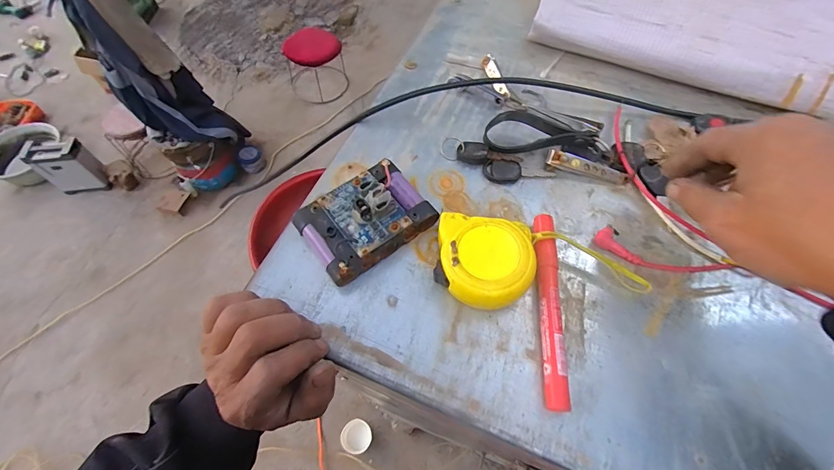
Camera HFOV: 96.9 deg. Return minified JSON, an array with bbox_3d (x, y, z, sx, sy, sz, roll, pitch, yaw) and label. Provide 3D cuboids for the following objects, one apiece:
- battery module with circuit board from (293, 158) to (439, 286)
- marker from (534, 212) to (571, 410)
[{"bbox_3d":[-0.041,-0.015,0.290,0.094,0.033,0.065,-33,66,-17],"label":"battery module with circuit board"},{"bbox_3d":[0.095,0.050,0.268,0.016,0.014,0.140,4,61,2],"label":"marker"}]

